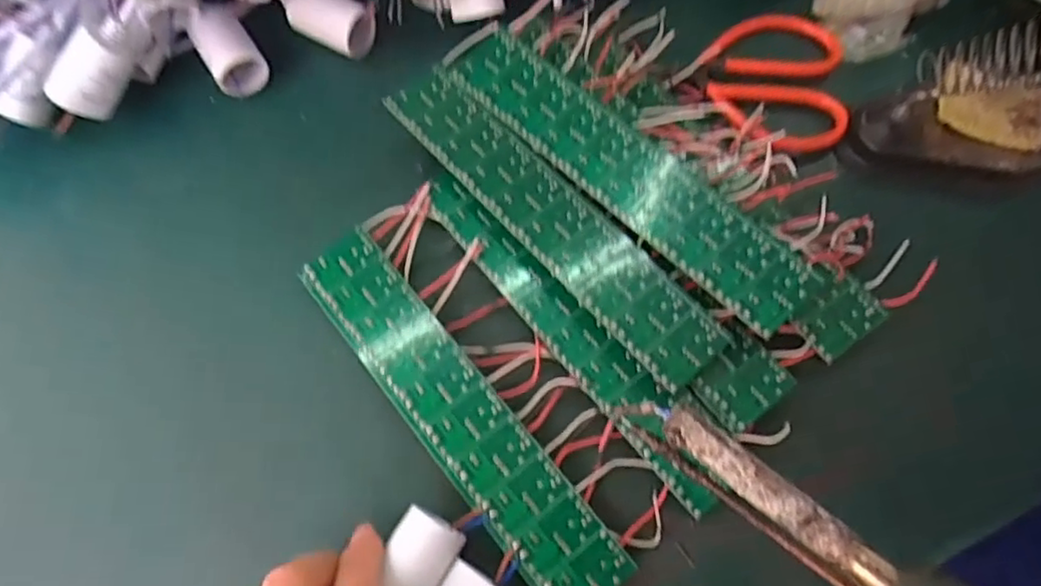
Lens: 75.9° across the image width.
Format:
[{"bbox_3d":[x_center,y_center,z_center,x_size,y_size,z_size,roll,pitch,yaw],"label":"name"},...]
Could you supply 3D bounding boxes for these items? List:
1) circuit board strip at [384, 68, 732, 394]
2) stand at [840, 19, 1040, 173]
[{"bbox_3d":[0.012,-0.037,0.311,0.039,0.004,0.198,-41,73,-14],"label":"circuit board strip"},{"bbox_3d":[0.228,-0.099,0.312,0.112,0.076,0.059,0,68,1],"label":"stand"}]

